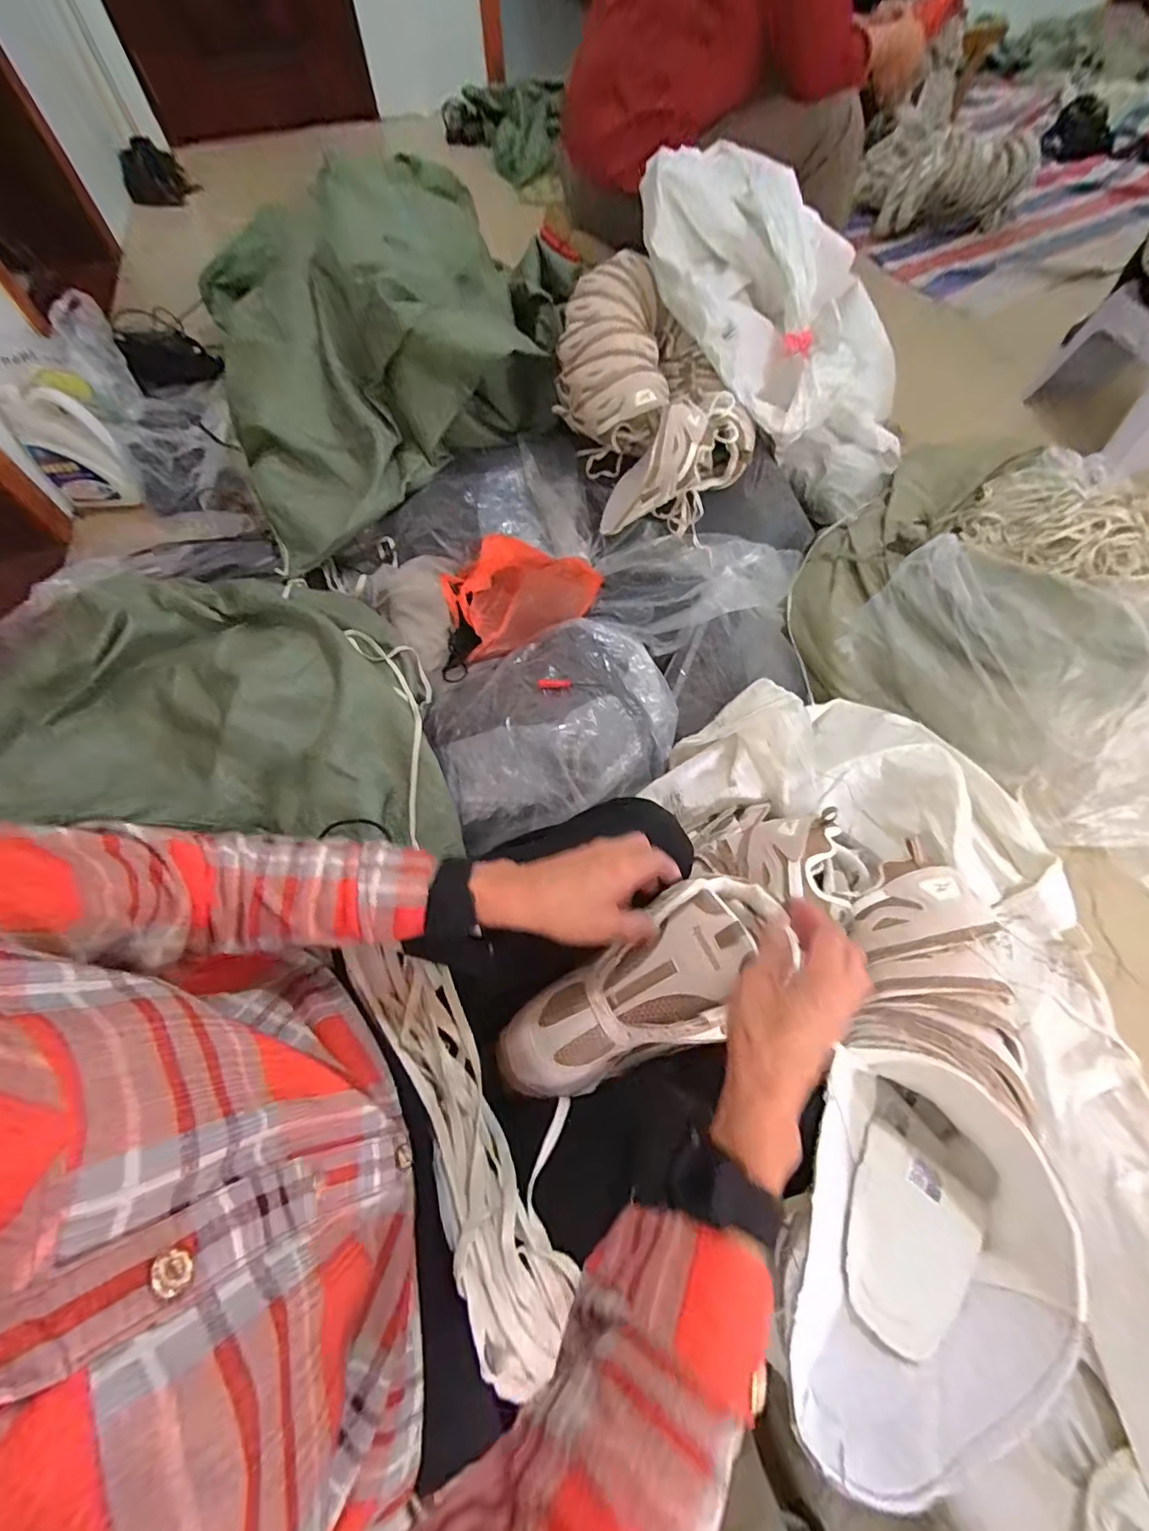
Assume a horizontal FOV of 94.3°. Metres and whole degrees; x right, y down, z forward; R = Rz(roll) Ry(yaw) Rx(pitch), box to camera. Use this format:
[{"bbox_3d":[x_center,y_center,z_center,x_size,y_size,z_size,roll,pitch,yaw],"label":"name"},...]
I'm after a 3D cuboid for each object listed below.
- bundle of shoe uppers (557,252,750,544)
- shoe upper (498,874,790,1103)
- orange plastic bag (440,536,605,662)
[{"bbox_3d":[0.116,-0.614,0.920,0.264,0.238,0.397,-28,66,-11],"label":"bundle of shoe uppers"},{"bbox_3d":[0.060,0.183,0.420,0.245,0.057,0.105,-37,68,-1],"label":"shoe upper"},{"bbox_3d":[-0.083,-0.304,0.917,0.270,0.054,0.201,-20,65,-8],"label":"orange plastic bag"}]

